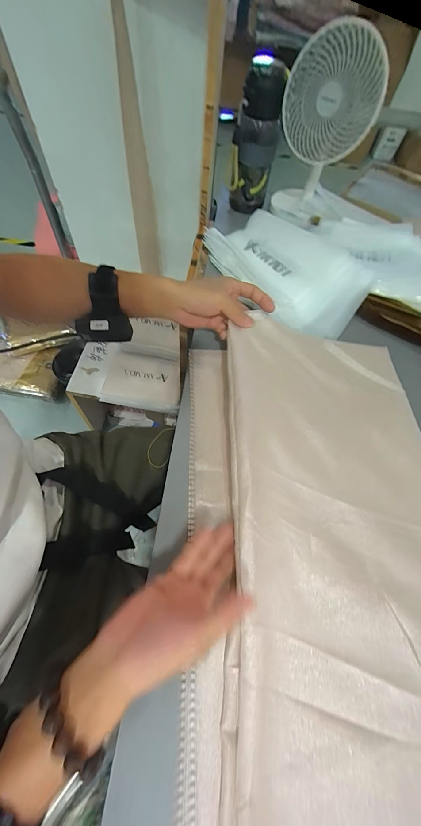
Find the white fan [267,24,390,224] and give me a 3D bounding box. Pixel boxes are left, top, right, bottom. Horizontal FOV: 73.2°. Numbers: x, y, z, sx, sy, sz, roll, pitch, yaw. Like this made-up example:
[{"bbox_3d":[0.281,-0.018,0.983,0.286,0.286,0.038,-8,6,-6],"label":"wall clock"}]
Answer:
[{"bbox_3d":[0.203,-0.506,0.533,0.157,0.231,0.133,16,63,3],"label":"white fan"}]

